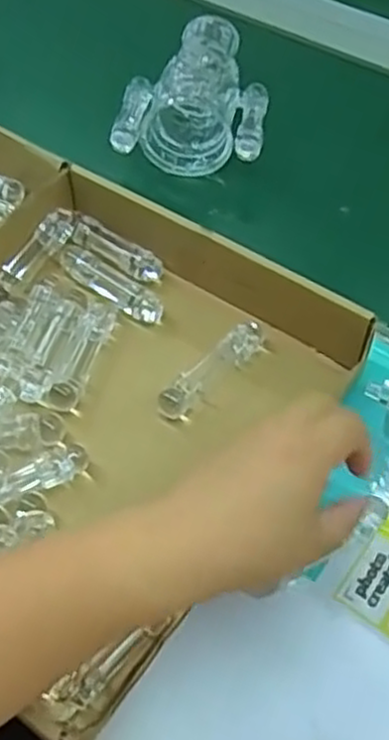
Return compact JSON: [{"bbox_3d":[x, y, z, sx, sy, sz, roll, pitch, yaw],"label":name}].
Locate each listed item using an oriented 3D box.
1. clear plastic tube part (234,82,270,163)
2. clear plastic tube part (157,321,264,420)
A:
[{"bbox_3d":[0.050,-0.219,0.659,0.024,0.018,0.104,6,56,5],"label":"clear plastic tube part"},{"bbox_3d":[0.012,0.001,0.523,0.091,0.024,0.020,-39,63,-23],"label":"clear plastic tube part"}]

